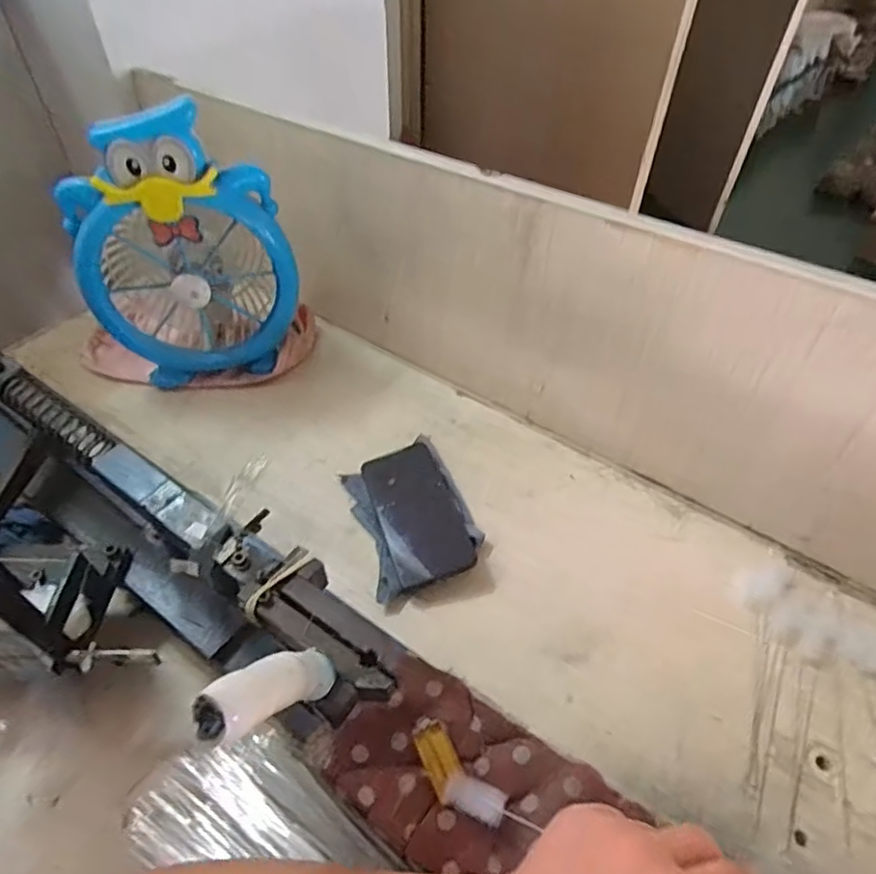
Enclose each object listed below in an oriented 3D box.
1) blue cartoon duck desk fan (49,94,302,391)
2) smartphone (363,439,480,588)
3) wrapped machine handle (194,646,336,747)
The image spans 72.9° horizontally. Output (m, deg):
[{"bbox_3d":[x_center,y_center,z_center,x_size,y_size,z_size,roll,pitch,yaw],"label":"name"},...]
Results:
[{"bbox_3d":[-0.282,-0.215,0.678,0.217,0.294,0.141,-10,49,-9],"label":"blue cartoon duck desk fan"},{"bbox_3d":[-0.023,0.073,0.608,0.079,0.016,0.163,-25,51,-1],"label":"smartphone"},{"bbox_3d":[-0.080,0.125,0.292,0.024,0.095,0.023,-3,81,21],"label":"wrapped machine handle"}]

